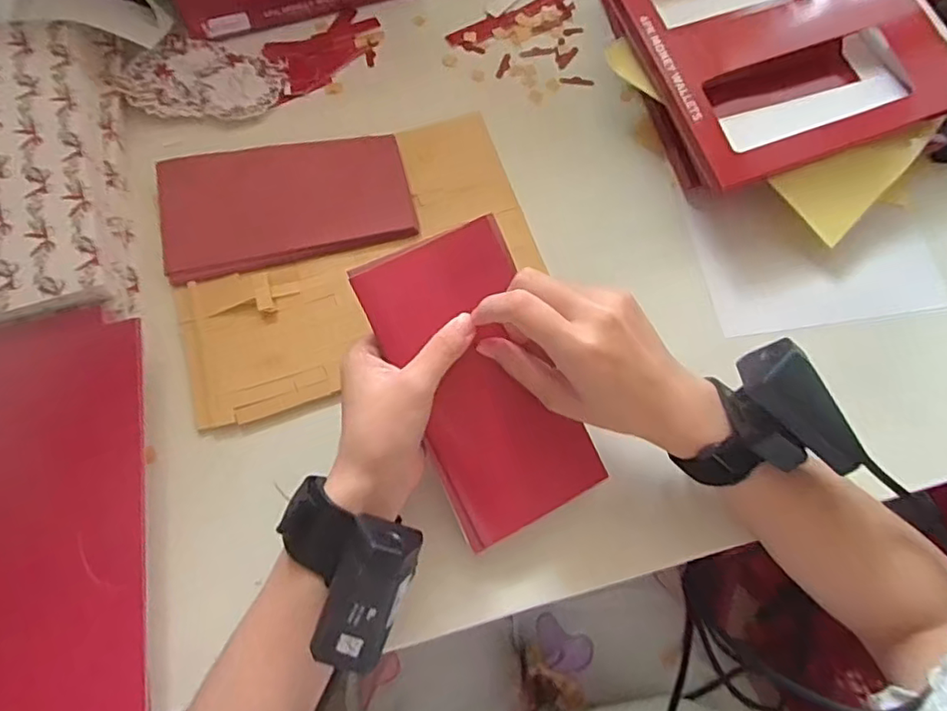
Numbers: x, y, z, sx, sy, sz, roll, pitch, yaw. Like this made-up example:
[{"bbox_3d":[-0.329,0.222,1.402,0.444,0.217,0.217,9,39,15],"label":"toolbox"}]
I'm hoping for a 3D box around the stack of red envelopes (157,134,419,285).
[{"bbox_3d":[-0.138,-0.116,0.432,0.177,0.016,0.093,-13,69,-6],"label":"stack of red envelopes"}]

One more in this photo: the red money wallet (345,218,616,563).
[{"bbox_3d":[0.007,0.017,0.338,0.089,0.010,0.176,-25,99,-10],"label":"red money wallet"}]

